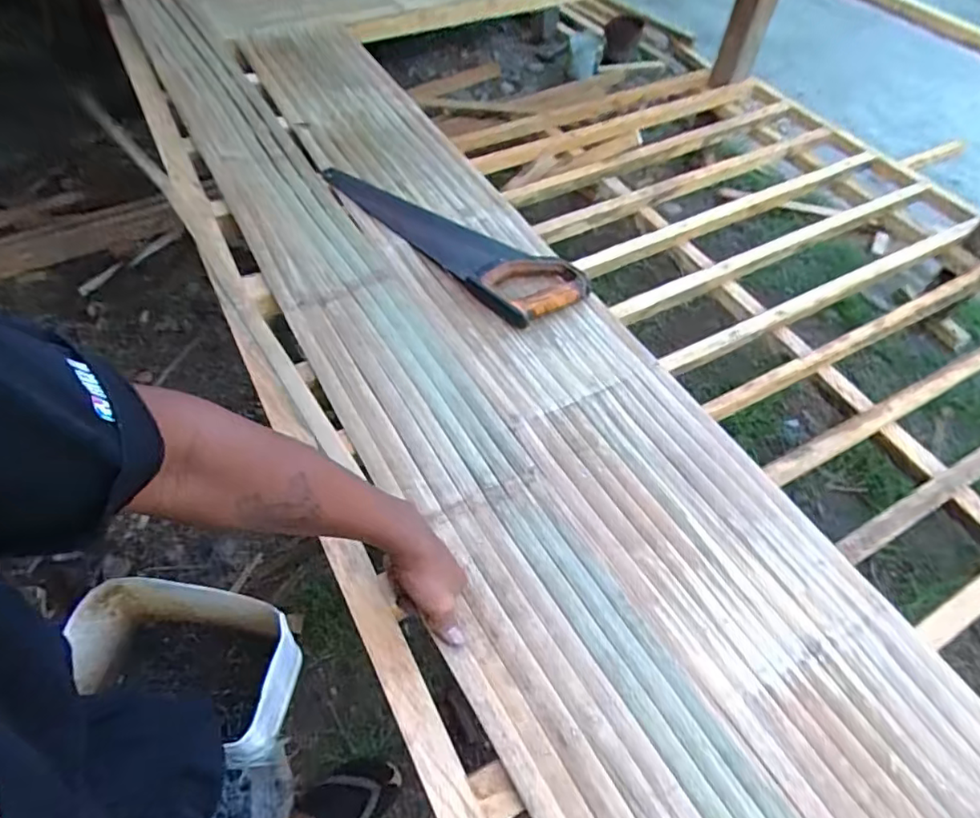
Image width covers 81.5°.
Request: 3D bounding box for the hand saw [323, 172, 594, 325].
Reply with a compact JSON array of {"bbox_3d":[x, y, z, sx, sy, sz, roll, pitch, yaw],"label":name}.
[{"bbox_3d":[-0.071,-0.282,0.888,0.491,0.032,0.127,39,61,22],"label":"hand saw"}]

